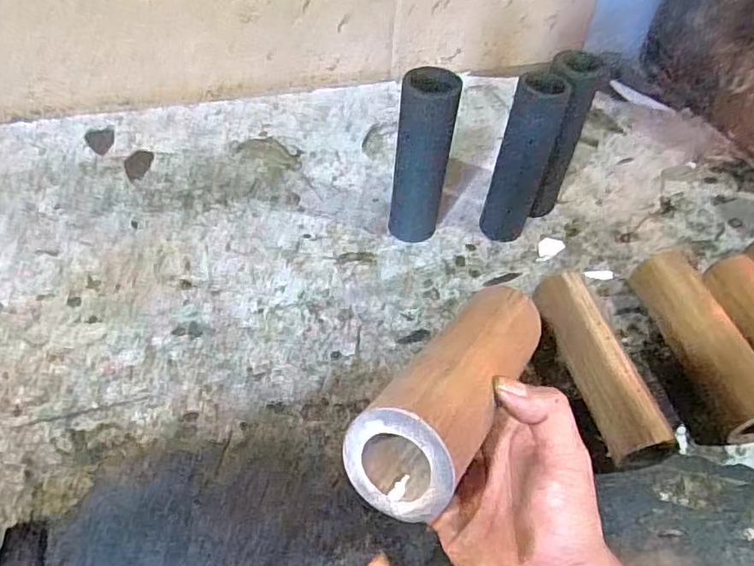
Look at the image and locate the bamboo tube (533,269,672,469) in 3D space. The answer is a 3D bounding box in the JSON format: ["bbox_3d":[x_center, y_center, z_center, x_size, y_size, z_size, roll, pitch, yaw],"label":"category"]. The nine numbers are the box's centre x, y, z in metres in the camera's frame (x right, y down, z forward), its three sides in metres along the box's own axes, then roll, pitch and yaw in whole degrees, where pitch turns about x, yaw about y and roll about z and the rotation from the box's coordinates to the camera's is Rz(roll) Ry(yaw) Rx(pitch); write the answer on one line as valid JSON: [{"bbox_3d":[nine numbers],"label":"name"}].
[{"bbox_3d":[0.191,0.073,0.505,0.051,0.054,0.178,-8,46,-12],"label":"bamboo tube"}]

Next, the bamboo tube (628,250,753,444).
[{"bbox_3d":[0.296,0.055,0.531,0.049,0.056,0.186,-8,49,-13],"label":"bamboo tube"}]

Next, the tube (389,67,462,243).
[{"bbox_3d":[0.042,-0.115,0.576,0.055,0.182,0.048,10,47,3],"label":"tube"}]

